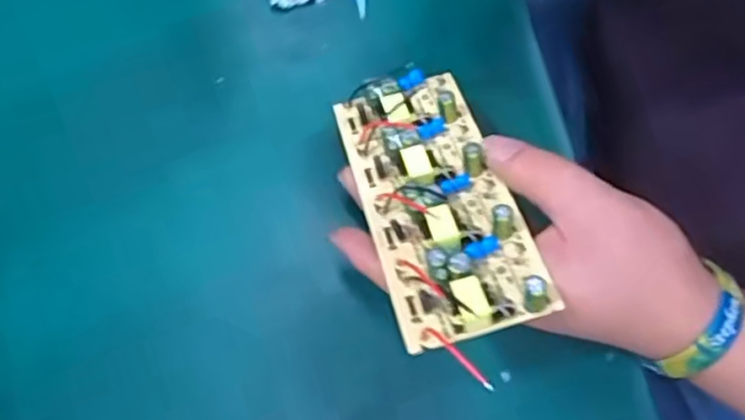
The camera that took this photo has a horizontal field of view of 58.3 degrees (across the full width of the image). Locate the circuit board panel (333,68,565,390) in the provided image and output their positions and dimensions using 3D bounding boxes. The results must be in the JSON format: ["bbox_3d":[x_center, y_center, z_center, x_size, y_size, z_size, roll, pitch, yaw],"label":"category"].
[{"bbox_3d":[0.027,-0.009,0.283,0.059,0.016,0.146,-15,51,-3],"label":"circuit board panel"}]

